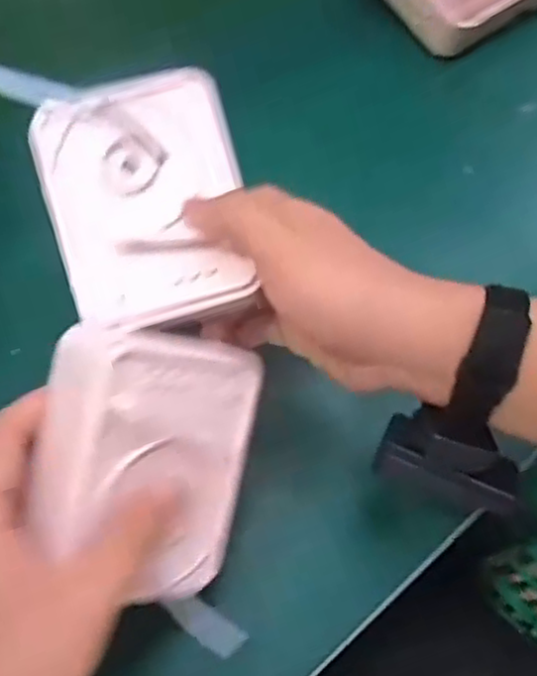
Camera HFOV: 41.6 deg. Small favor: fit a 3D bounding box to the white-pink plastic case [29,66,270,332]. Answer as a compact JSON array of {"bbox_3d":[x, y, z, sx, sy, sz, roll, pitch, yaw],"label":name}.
[{"bbox_3d":[-0.062,-0.071,0.366,0.098,0.010,0.127,-14,87,-6],"label":"white-pink plastic case"}]

